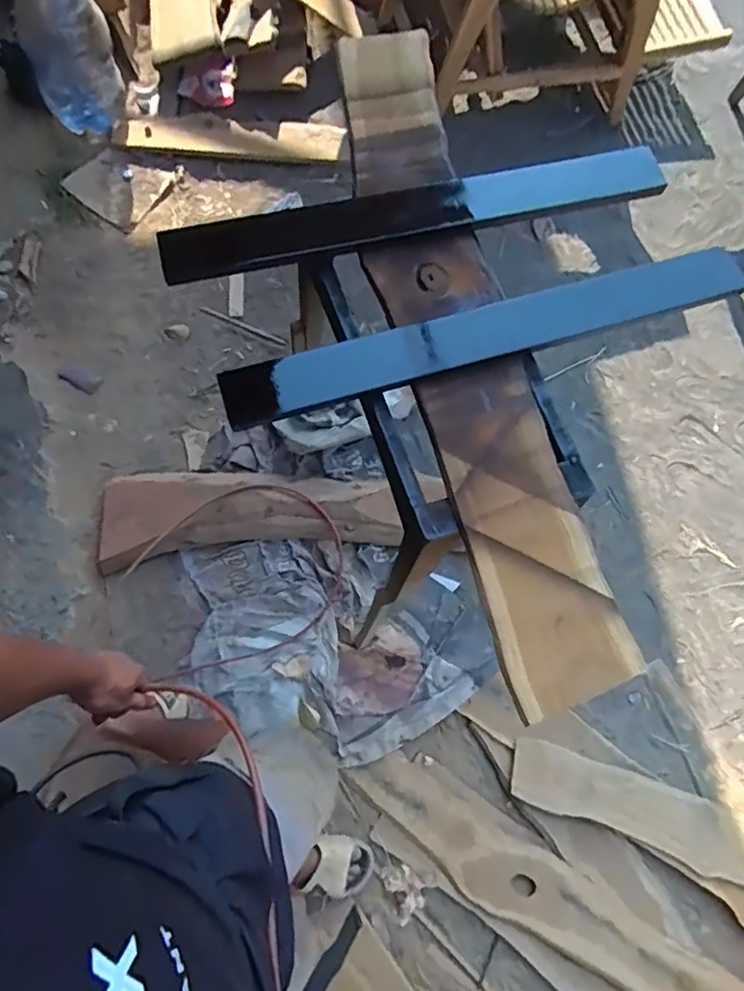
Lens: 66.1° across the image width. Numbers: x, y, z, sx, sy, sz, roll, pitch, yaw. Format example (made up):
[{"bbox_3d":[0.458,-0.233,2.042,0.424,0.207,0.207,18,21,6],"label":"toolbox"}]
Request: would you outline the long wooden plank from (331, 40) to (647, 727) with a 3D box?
[{"bbox_3d":[0.115,-0.249,0.801,0.180,0.034,1.057,-12,74,-5],"label":"long wooden plank"}]

